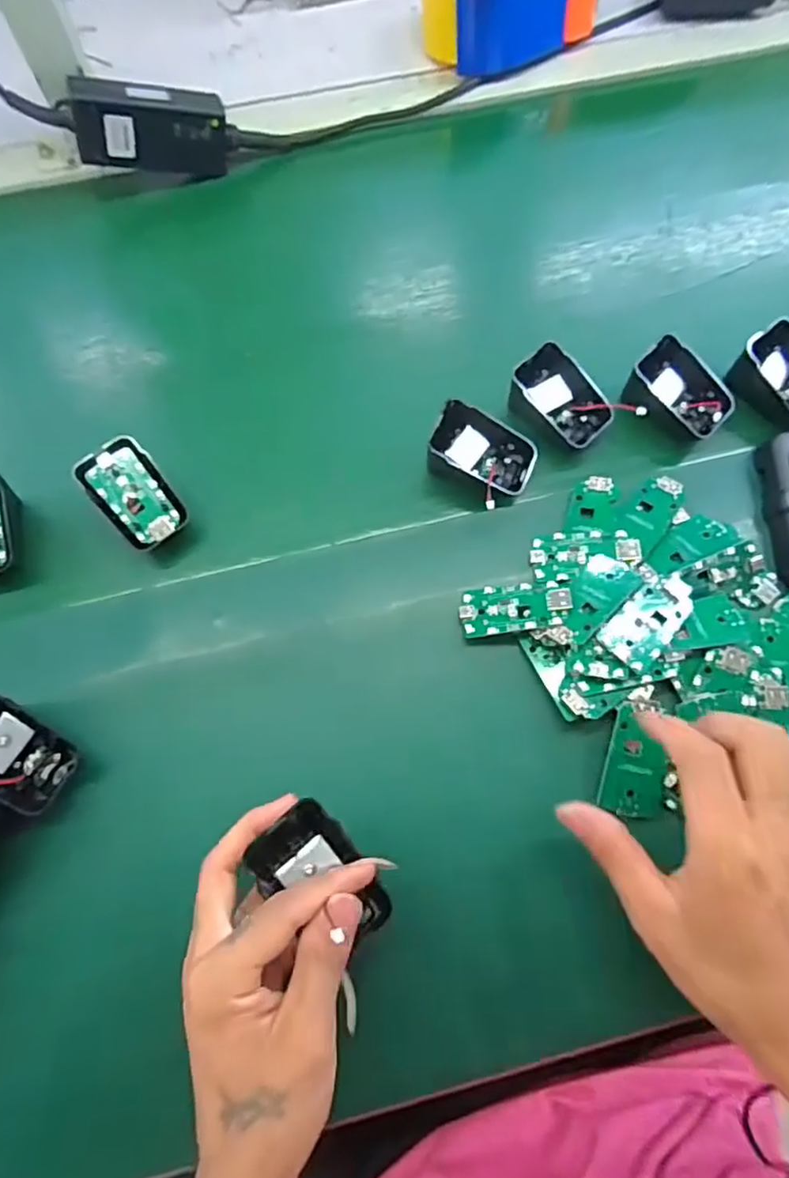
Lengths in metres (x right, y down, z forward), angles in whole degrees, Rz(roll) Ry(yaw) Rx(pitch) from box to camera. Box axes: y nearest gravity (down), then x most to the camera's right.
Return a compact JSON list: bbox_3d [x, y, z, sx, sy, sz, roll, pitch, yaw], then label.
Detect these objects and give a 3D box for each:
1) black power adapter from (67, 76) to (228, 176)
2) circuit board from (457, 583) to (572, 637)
[{"bbox_3d":[-0.193,-0.367,0.493,0.112,0.051,0.025,-9,68,-23],"label":"black power adapter"},{"bbox_3d":[0.072,0.011,0.369,0.063,0.008,0.031,-8,68,13],"label":"circuit board"}]

